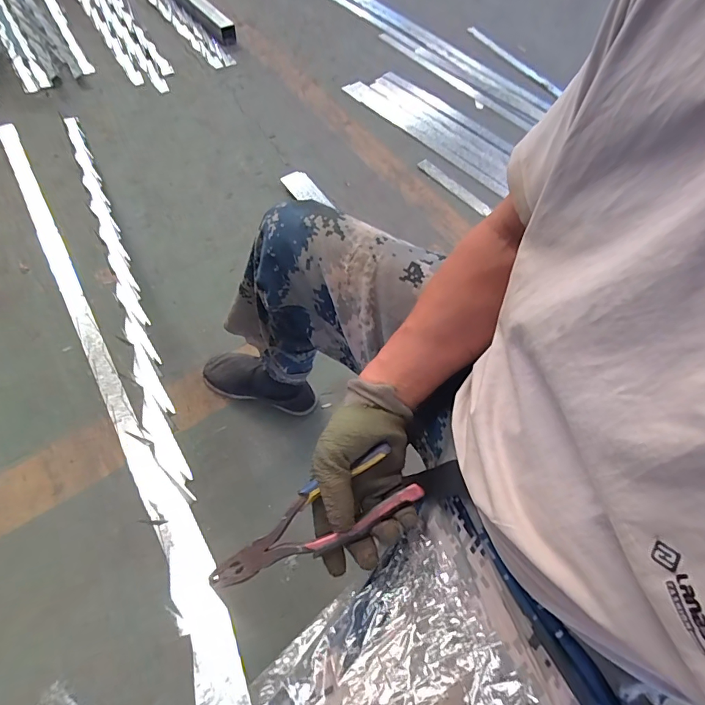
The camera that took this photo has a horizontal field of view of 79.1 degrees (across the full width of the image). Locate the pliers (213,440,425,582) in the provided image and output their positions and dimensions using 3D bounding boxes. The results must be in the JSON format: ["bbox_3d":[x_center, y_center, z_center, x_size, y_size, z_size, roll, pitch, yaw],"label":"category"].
[{"bbox_3d":[-0.042,0.162,0.412,0.216,0.016,0.059,-27,64,1],"label":"pliers"}]

